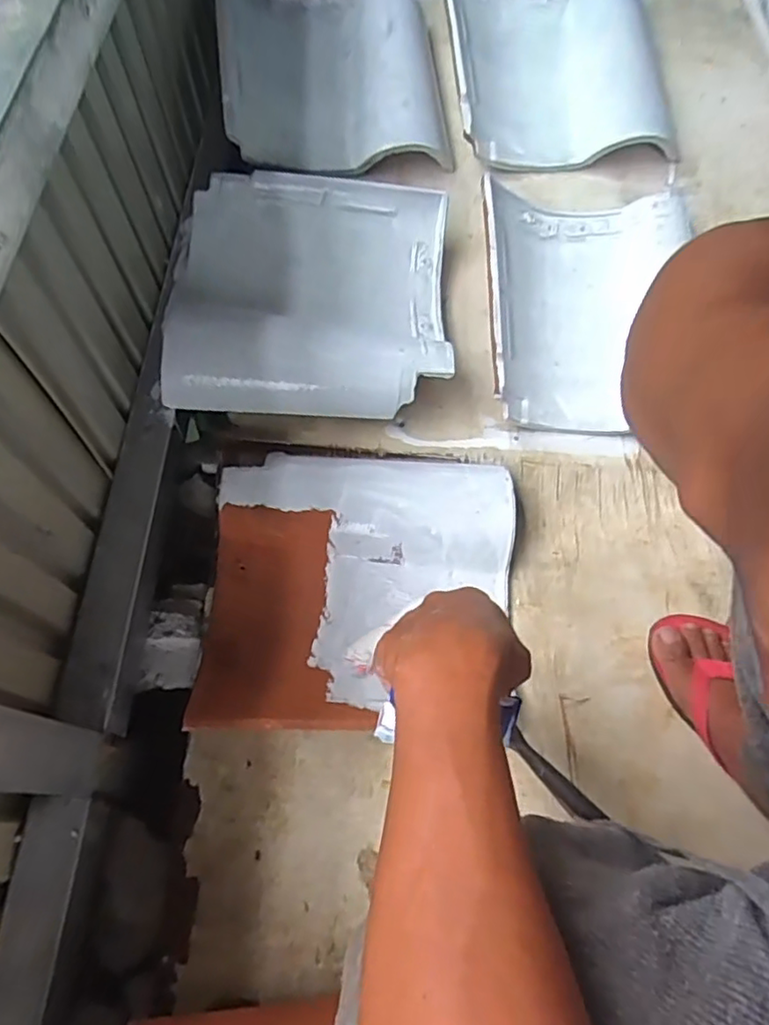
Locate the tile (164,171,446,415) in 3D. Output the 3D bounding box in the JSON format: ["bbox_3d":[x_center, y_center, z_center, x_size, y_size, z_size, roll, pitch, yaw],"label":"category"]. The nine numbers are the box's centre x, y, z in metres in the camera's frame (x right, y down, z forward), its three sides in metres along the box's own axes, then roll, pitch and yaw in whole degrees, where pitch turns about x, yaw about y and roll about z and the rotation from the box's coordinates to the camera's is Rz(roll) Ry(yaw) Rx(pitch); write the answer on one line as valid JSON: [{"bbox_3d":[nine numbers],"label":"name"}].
[{"bbox_3d":[-0.087,-0.265,0.742,0.328,0.086,0.304,-2,64,-2],"label":"tile"}]

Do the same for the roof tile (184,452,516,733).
[{"bbox_3d":[-0.021,0.074,0.647,0.316,0.068,0.297,1,64,0],"label":"roof tile"}]

